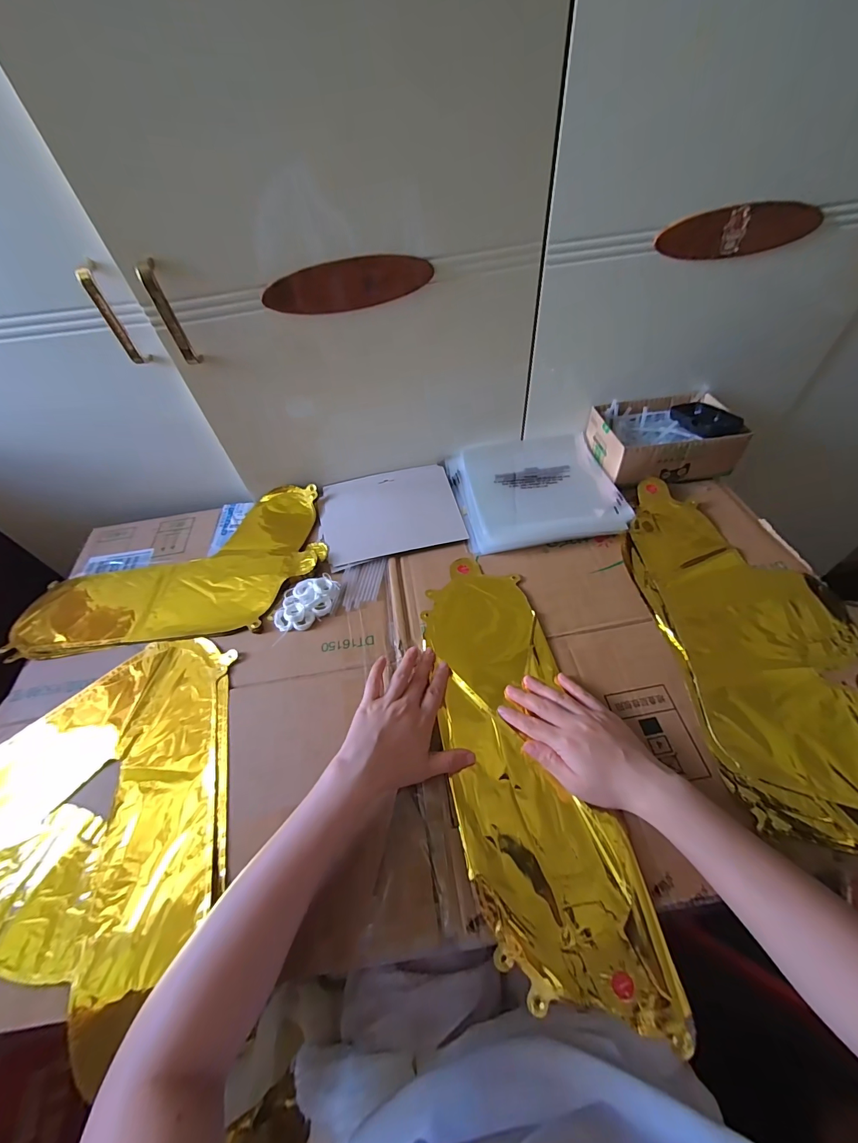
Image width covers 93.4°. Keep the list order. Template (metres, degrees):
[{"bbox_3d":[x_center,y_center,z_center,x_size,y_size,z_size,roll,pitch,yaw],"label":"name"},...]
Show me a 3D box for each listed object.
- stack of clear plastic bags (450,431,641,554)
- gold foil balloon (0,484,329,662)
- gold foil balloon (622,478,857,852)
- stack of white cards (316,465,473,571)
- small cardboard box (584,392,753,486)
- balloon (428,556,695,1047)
[{"bbox_3d":[0.154,-0.139,0.615,0.227,0.023,0.233,-8,54,-1],"label":"stack of clear plastic bags"},{"bbox_3d":[-0.355,-0.012,0.575,0.400,0.016,0.245,-8,54,-1],"label":"gold foil balloon"},{"bbox_3d":[0.373,0.069,0.460,0.221,0.020,0.443,-8,54,-1],"label":"gold foil balloon"},{"bbox_3d":[-0.060,-0.091,0.606,0.199,0.009,0.172,-15,54,-6],"label":"stack of white cards"},{"bbox_3d":[0.348,-0.204,0.609,0.184,0.072,0.140,-9,54,-2],"label":"small cardboard box"},{"bbox_3d":[0.086,0.167,0.414,0.139,0.013,0.427,-11,54,-4],"label":"balloon"}]

